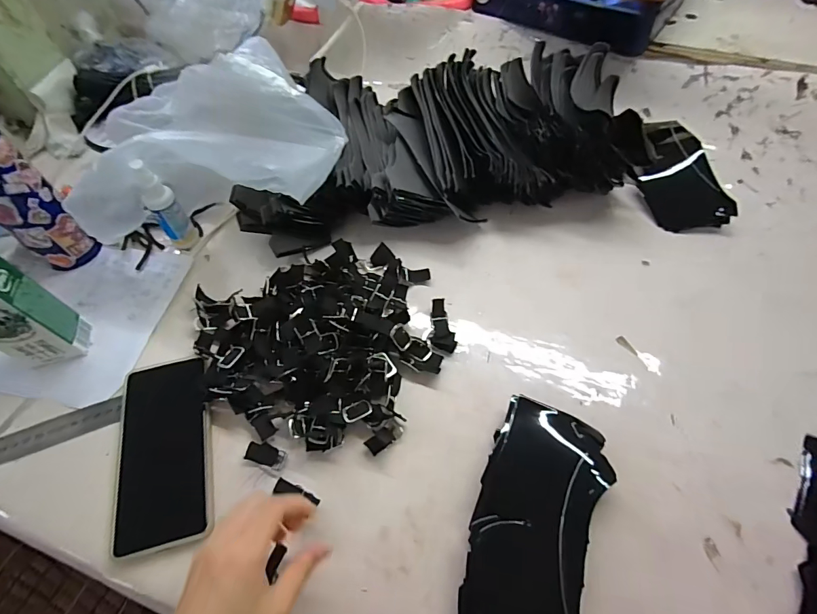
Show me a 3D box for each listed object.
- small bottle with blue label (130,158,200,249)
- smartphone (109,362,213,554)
[{"bbox_3d":[-0.271,-0.111,0.453,0.030,0.113,0.025,-30,62,-17],"label":"small bottle with blue label"},{"bbox_3d":[-0.220,0.127,0.367,0.080,0.011,0.161,-15,59,-8],"label":"smartphone"}]

